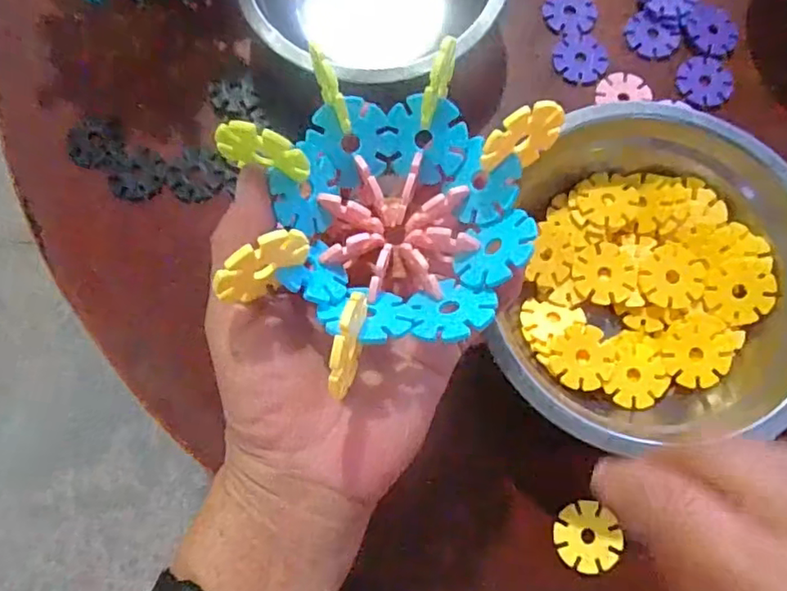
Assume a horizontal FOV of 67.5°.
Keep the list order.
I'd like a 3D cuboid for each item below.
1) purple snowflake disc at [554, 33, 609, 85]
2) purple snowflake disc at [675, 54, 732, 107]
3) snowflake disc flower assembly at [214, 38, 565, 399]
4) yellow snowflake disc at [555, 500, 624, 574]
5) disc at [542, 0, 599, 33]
[{"bbox_3d":[0.109,-0.138,0.344,0.031,0.004,0.031,0,76,-1],"label":"purple snowflake disc"},{"bbox_3d":[0.182,-0.126,0.344,0.031,0.004,0.032,0,76,-1],"label":"purple snowflake disc"},{"bbox_3d":[-0.001,-0.033,0.200,0.096,0.048,0.108,37,85,7],"label":"snowflake disc flower assembly"},{"bbox_3d":[0.093,0.115,0.280,0.030,0.004,0.031,-4,75,15],"label":"yellow snowflake disc"},{"bbox_3d":[0.107,-0.172,0.356,0.031,0.004,0.029,0,76,-1],"label":"disc"}]

